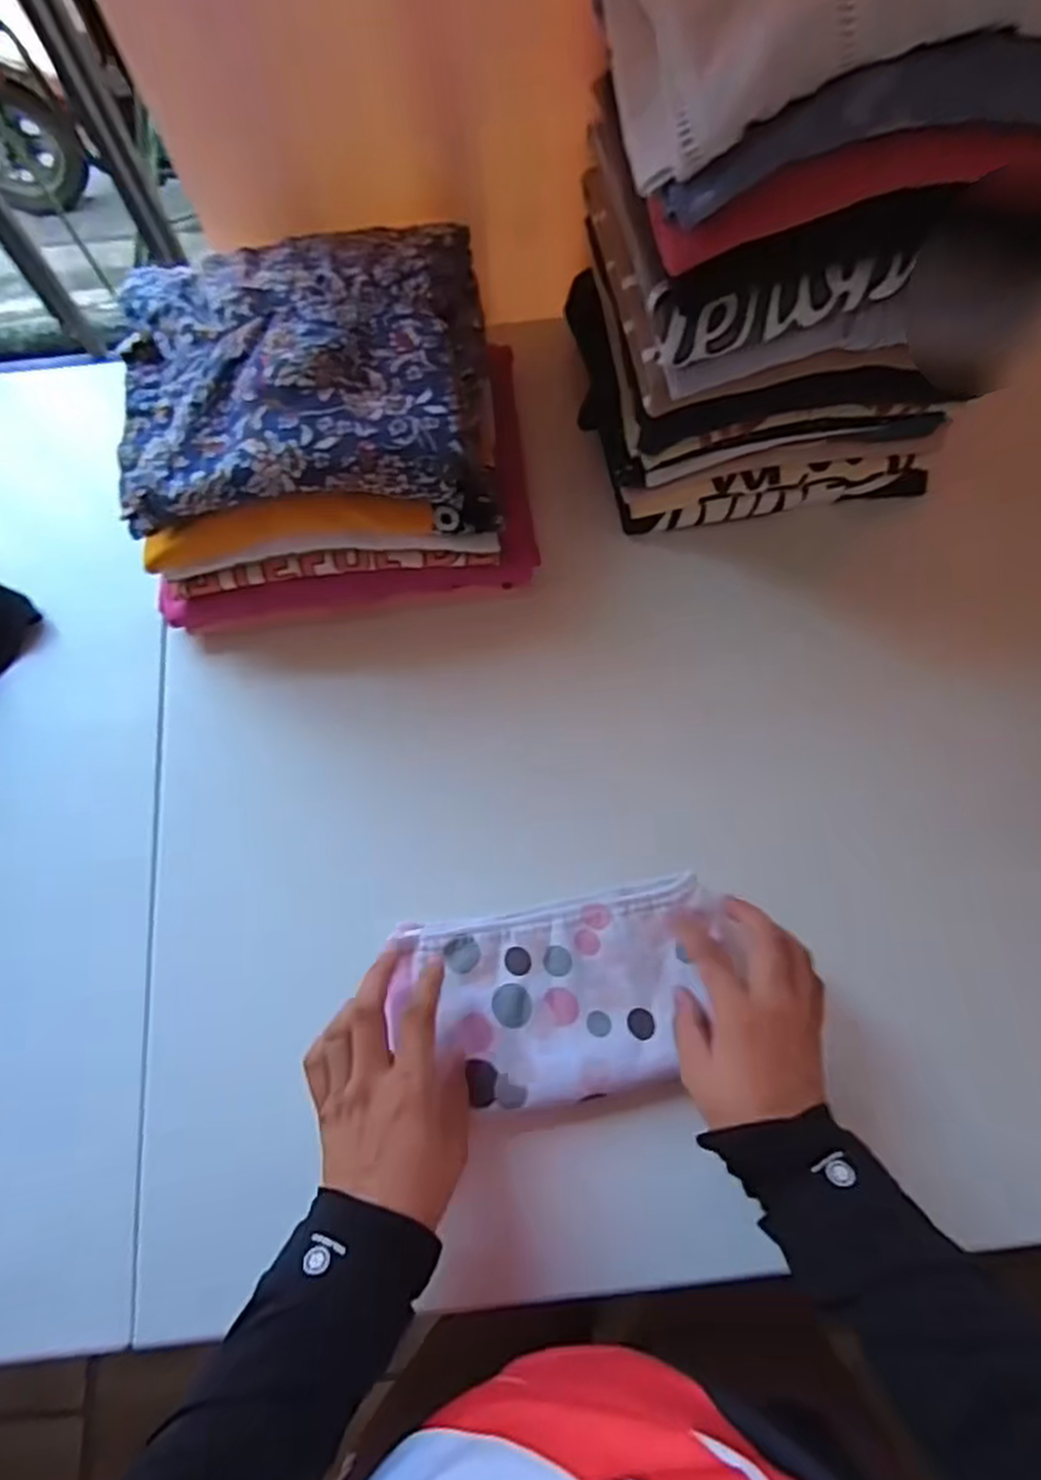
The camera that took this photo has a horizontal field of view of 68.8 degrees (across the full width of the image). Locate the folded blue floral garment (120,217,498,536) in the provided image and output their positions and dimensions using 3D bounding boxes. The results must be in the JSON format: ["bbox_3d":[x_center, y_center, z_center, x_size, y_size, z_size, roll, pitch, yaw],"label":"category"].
[{"bbox_3d":[-0.154,-0.256,0.520,0.255,0.074,0.220,-5,72,0],"label":"folded blue floral garment"}]

